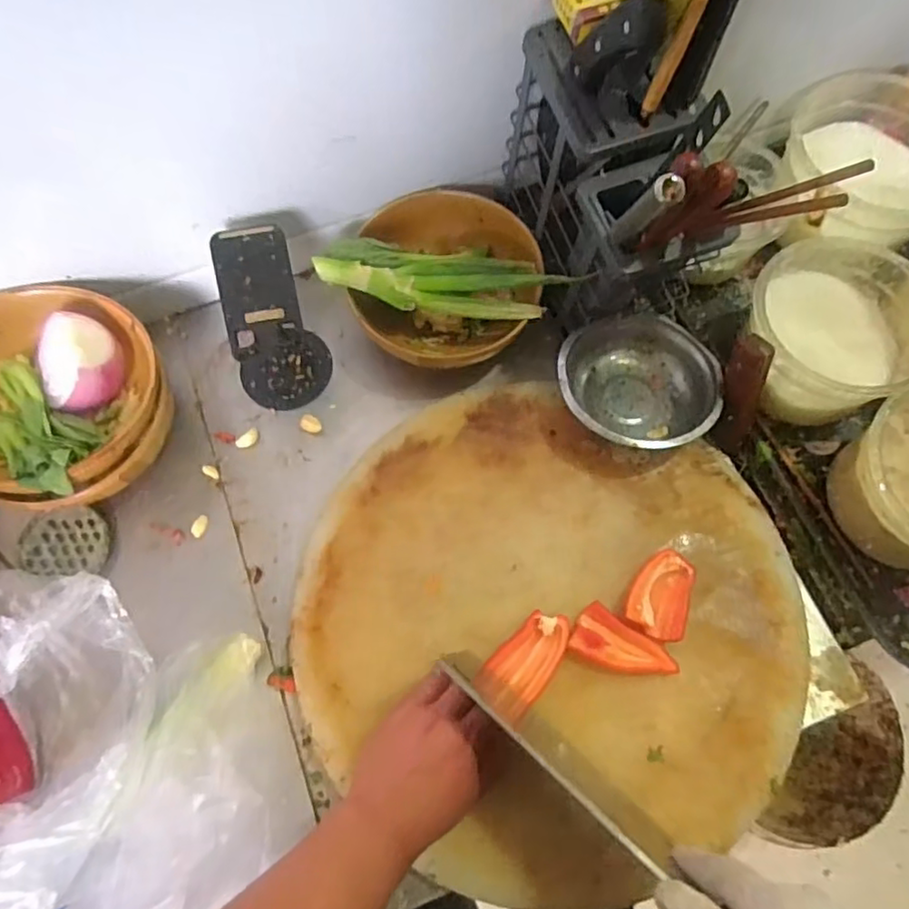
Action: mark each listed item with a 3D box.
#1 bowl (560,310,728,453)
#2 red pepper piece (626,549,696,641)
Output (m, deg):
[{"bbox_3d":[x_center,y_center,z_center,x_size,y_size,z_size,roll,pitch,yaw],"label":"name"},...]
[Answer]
[{"bbox_3d":[0.166,-0.064,0.575,0.136,0.044,0.136,0,70,1],"label":"bowl"},{"bbox_3d":[0.172,0.115,0.525,0.047,0.021,0.073,18,72,7],"label":"red pepper piece"}]

